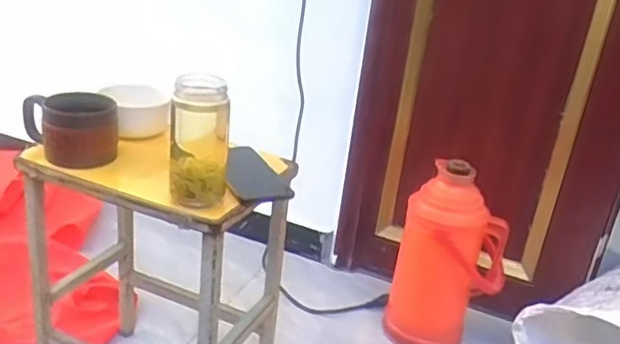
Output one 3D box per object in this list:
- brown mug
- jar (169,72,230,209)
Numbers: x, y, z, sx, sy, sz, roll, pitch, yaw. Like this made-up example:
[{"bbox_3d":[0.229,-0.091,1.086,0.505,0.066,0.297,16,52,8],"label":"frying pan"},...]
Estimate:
[{"bbox_3d":[-0.321,-0.068,0.855,0.090,0.093,0.103,-15,32,-40],"label":"brown mug"},{"bbox_3d":[-0.130,-0.034,0.748,0.068,0.146,0.054,3,25,-9],"label":"jar"}]

